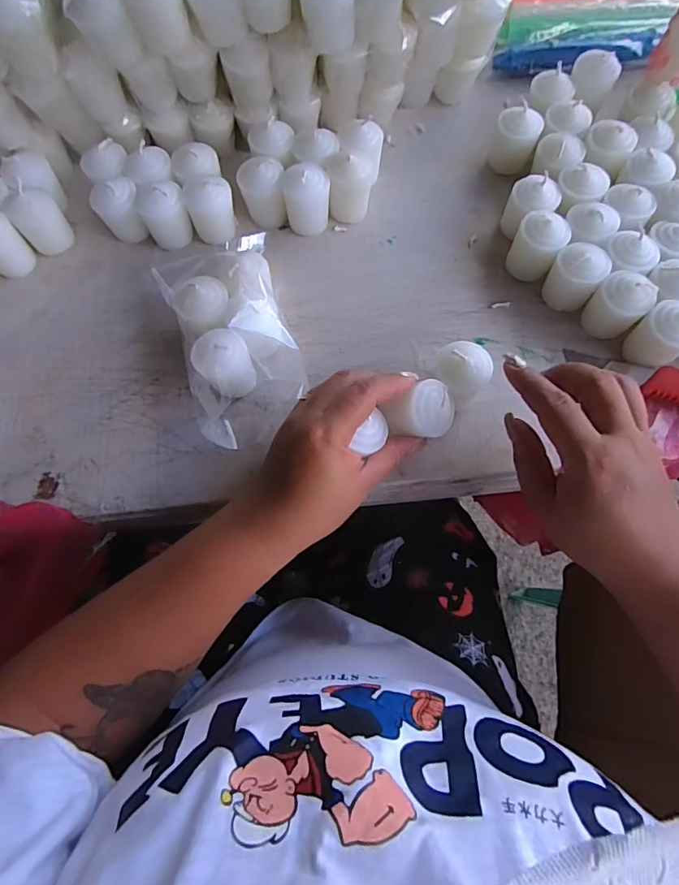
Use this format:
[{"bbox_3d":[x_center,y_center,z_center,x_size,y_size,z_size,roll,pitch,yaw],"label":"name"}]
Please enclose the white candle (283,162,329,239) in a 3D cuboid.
[{"bbox_3d":[-0.026,-0.202,0.388,0.036,0.053,0.033,-5,72,0],"label":"white candle"}]

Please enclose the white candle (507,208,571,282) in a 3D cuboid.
[{"bbox_3d":[0.154,-0.152,0.370,0.036,0.052,0.034,0,72,1],"label":"white candle"}]

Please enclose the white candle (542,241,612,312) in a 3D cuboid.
[{"bbox_3d":[0.179,-0.126,0.361,0.035,0.046,0.032,0,72,1],"label":"white candle"}]

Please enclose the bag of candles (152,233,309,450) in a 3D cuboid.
[{"bbox_3d":[-0.078,-0.079,0.347,0.086,0.054,0.155,-20,72,-5],"label":"bag of candles"}]

